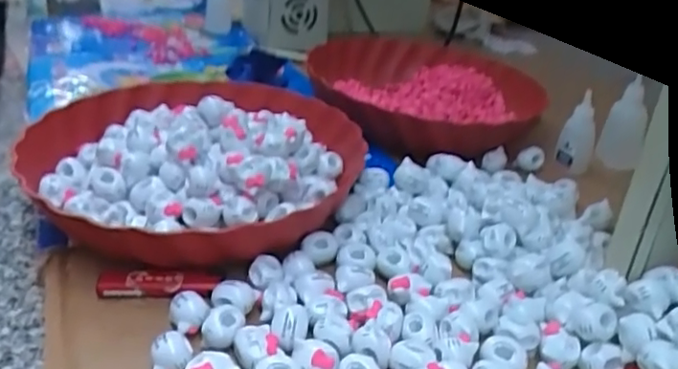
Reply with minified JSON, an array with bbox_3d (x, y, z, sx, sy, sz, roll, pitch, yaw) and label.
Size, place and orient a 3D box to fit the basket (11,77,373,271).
[{"bbox_3d":[-0.104,-0.016,0.461,0.220,0.066,0.226,-1,31,1],"label":"basket"}]

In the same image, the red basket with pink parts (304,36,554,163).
[{"bbox_3d":[0.099,-0.099,0.660,0.244,0.068,0.252,-1,31,1],"label":"red basket with pink parts"}]

